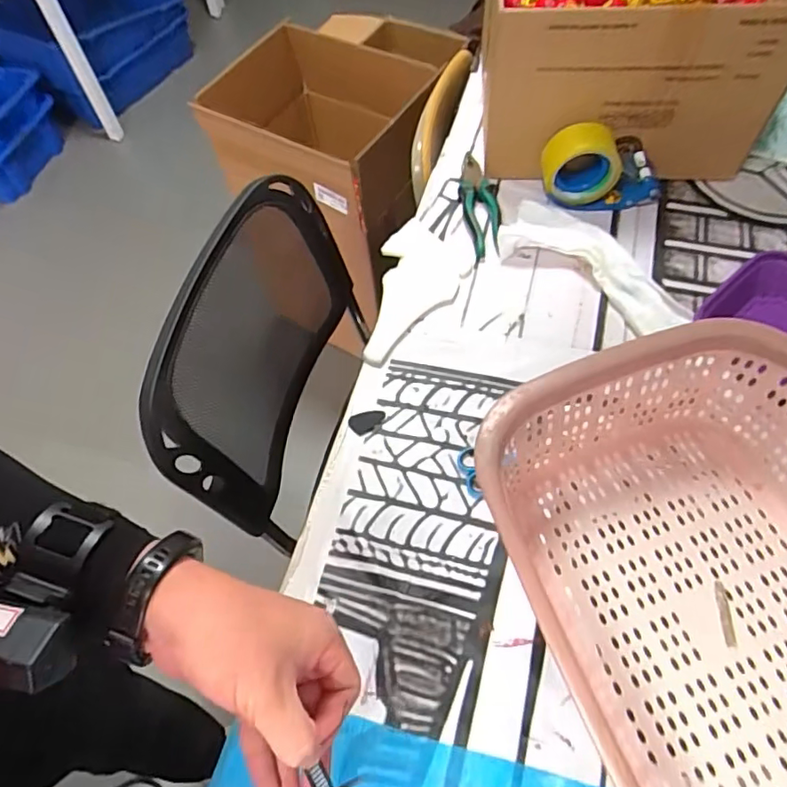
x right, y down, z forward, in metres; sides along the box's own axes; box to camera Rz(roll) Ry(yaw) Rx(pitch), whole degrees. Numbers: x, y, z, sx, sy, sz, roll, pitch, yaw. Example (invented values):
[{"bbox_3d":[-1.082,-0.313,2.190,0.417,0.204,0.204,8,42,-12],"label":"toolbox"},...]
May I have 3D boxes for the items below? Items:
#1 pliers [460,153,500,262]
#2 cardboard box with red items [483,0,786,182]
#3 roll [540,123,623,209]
[{"bbox_3d":[0.123,-0.273,0.800,0.047,0.029,0.212,-1,59,3],"label":"pliers"},{"bbox_3d":[0.322,-0.530,0.824,0.351,0.239,0.424,3,59,5],"label":"cardboard box with red items"},{"bbox_3d":[0.259,-0.315,0.775,0.102,0.099,0.044,-6,58,0],"label":"roll"}]

